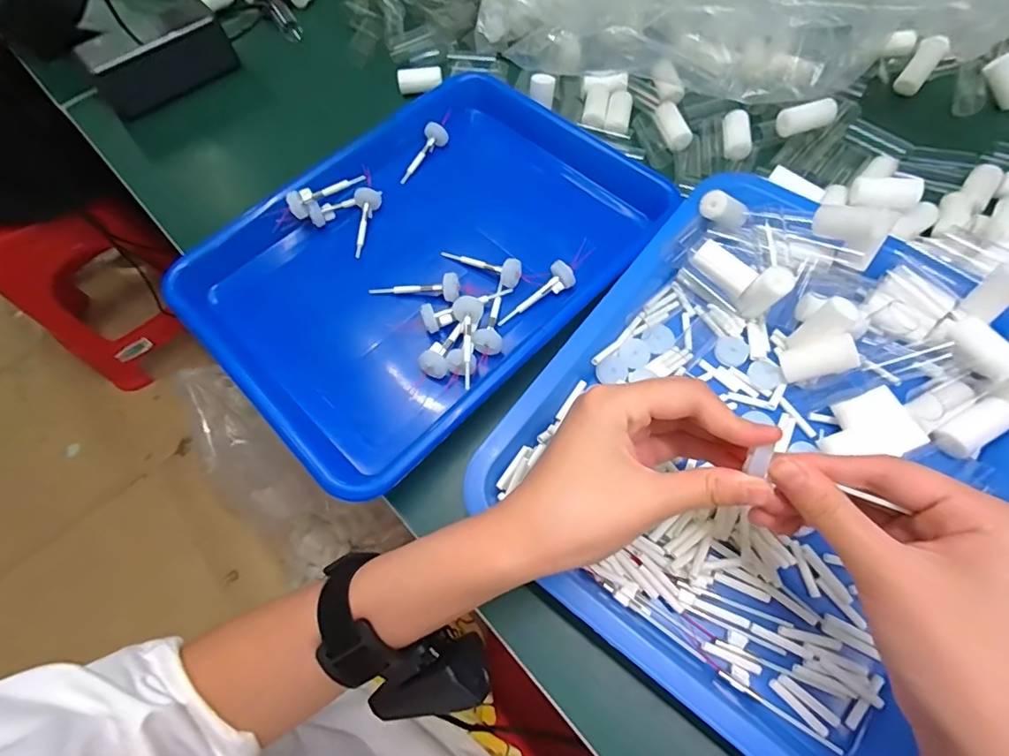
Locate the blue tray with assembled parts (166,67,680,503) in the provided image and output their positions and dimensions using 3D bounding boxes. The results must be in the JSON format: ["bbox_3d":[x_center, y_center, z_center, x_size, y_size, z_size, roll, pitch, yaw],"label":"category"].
[{"bbox_3d":[-0.056,-0.095,0.387,0.250,0.047,0.331,41,73,20],"label":"blue tray with assembled parts"}]

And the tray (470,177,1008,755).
[{"bbox_3d":[0.164,0.023,0.294,0.255,0.035,0.322,35,71,18],"label":"tray"}]

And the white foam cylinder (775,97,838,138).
[{"bbox_3d":[0.245,-0.211,0.399,0.043,0.018,0.016,-12,64,13],"label":"white foam cylinder"}]

